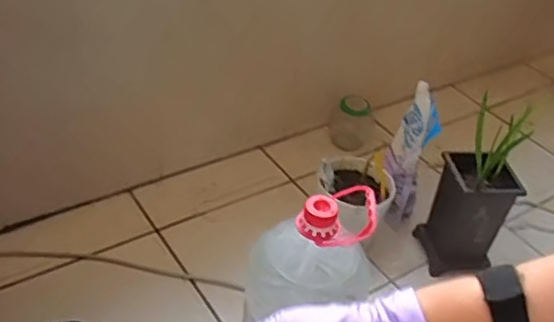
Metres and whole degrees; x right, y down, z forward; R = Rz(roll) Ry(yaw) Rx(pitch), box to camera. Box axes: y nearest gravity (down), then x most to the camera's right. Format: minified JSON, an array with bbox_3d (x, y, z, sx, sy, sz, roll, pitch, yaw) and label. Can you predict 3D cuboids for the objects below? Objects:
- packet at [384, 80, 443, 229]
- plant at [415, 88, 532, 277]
[{"bbox_3d":[0.246,-0.012,1.165,0.066,0.244,0.152,5,38,-2],"label":"packet"},{"bbox_3d":[0.337,0.050,1.042,0.122,0.304,0.107,10,38,4],"label":"plant"}]

